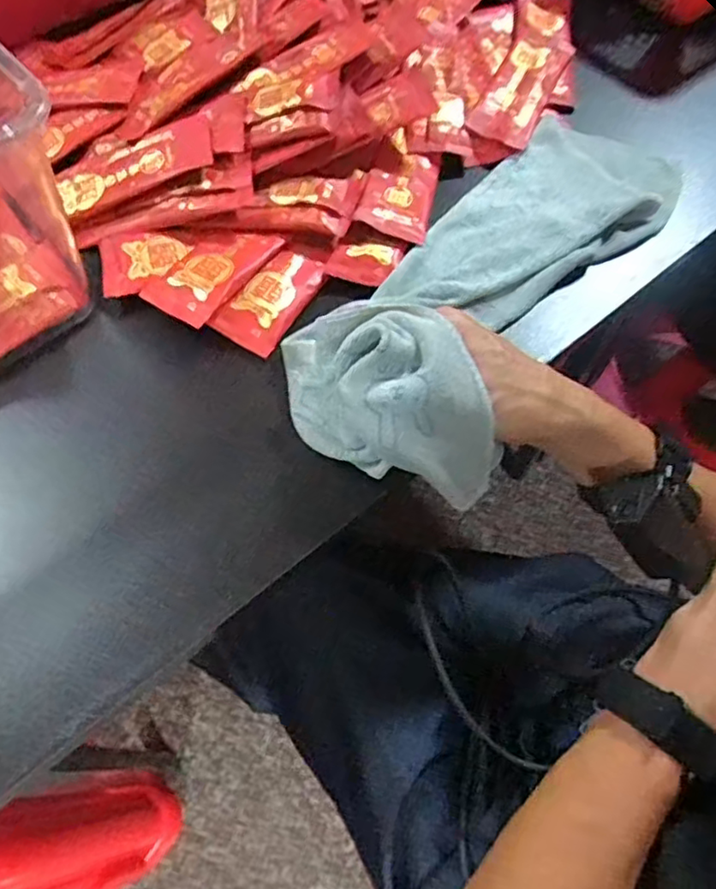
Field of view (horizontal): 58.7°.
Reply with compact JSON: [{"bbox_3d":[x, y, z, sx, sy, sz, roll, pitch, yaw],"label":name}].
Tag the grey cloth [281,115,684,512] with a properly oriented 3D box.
[{"bbox_3d":[0.091,-0.116,0.413,0.142,0.071,0.327,28,55,14],"label":"grey cloth"}]

